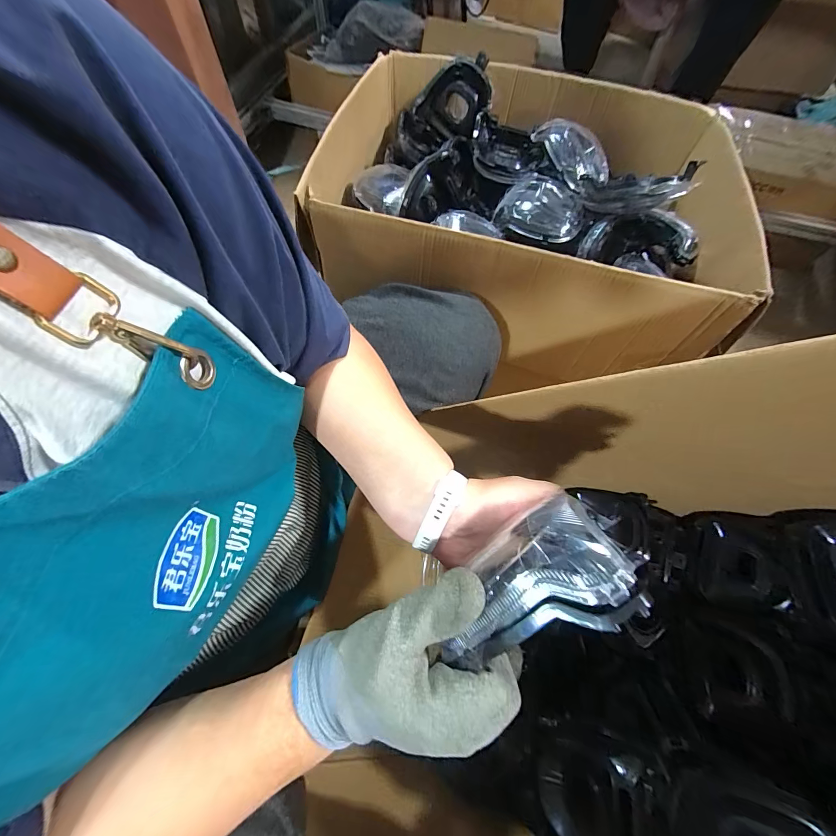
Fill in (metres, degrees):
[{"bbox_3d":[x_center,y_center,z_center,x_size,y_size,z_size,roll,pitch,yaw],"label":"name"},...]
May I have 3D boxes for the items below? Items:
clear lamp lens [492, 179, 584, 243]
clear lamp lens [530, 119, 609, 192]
[{"bbox_3d":[0.205,-0.348,0.588,0.135,0.038,0.110,20,66,7],"label":"clear lamp lens"},{"bbox_3d":[0.275,-0.446,0.605,0.108,0.056,0.150,-29,70,-15],"label":"clear lamp lens"}]

